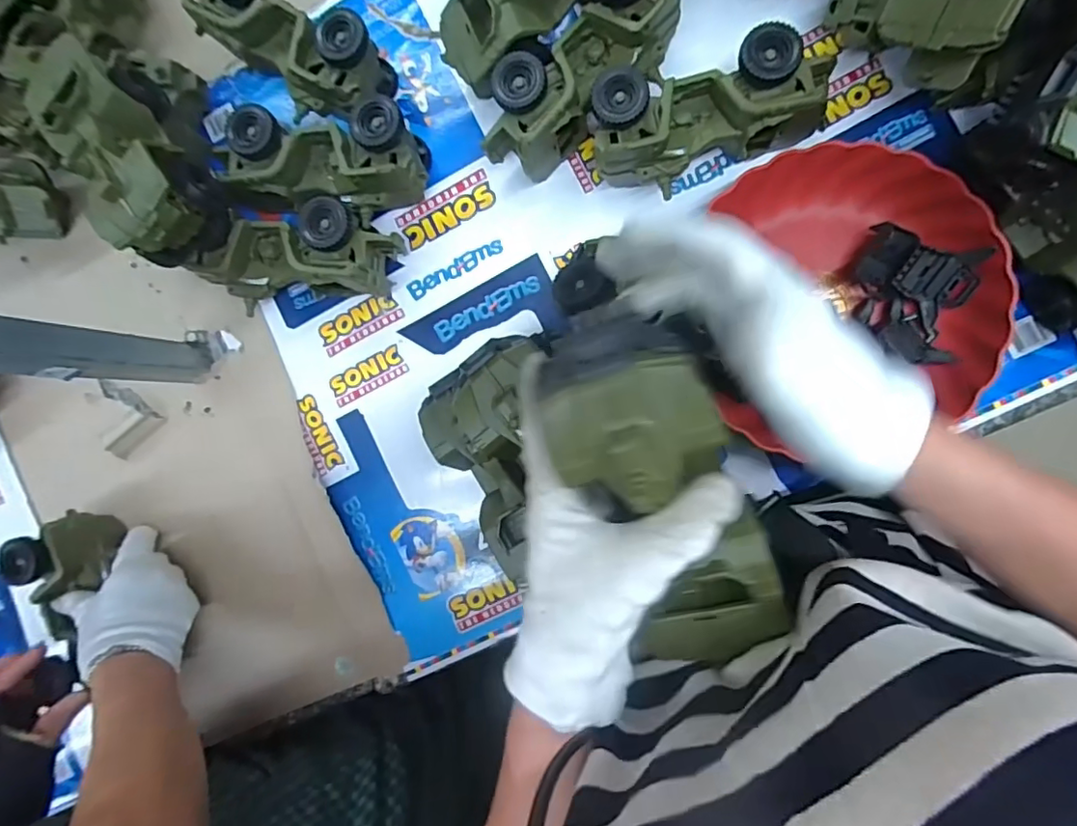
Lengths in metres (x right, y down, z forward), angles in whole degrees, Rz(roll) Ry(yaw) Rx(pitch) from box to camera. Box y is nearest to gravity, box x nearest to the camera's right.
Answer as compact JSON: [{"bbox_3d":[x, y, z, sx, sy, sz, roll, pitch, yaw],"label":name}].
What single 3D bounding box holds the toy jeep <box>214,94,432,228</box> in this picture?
[{"bbox_3d":[-0.189,-0.225,0.511,0.177,0.081,0.092,10,92,8],"label":"toy jeep"}]

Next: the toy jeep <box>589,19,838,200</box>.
[{"bbox_3d":[0.139,-0.237,0.462,0.188,0.080,0.084,-12,89,8],"label":"toy jeep"}]

